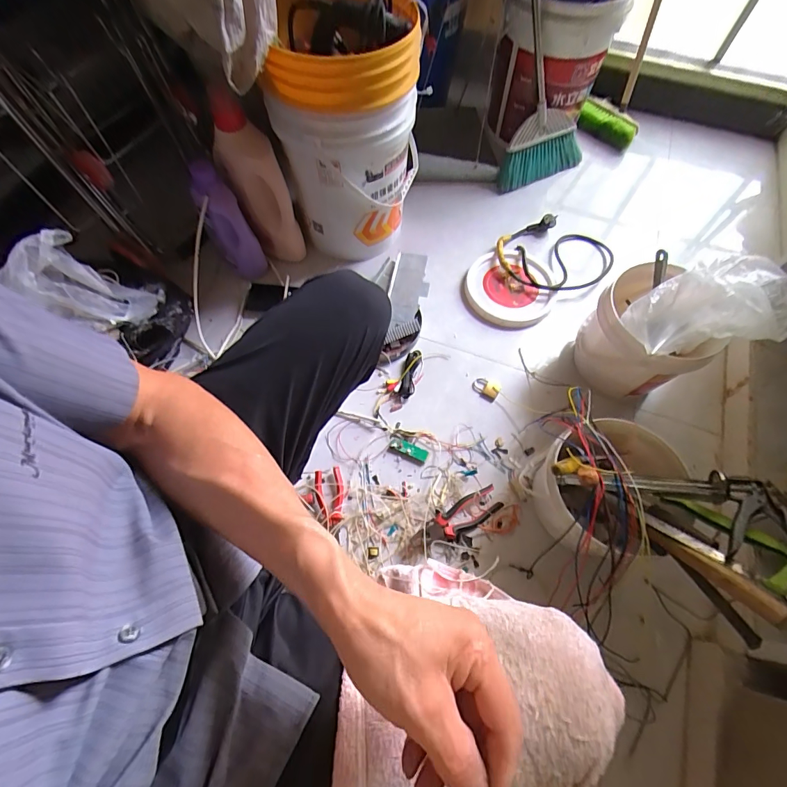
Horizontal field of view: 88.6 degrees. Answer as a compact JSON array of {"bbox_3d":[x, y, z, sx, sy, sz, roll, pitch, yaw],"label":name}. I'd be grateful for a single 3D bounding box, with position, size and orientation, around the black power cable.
[{"bbox_3d":[0.440,-0.378,1.101,0.311,0.048,0.254,16,65,8],"label":"black power cable"}]

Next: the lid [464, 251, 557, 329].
[{"bbox_3d":[0.306,-0.283,1.060,0.229,0.040,0.239,-19,65,-8],"label":"lid"}]

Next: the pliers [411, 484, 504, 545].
[{"bbox_3d":[0.124,0.246,0.783,0.189,0.020,0.057,-27,67,-12],"label":"pliers"}]

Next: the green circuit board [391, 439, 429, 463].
[{"bbox_3d":[0.034,0.121,0.858,0.080,0.010,0.025,21,66,11],"label":"green circuit board"}]

